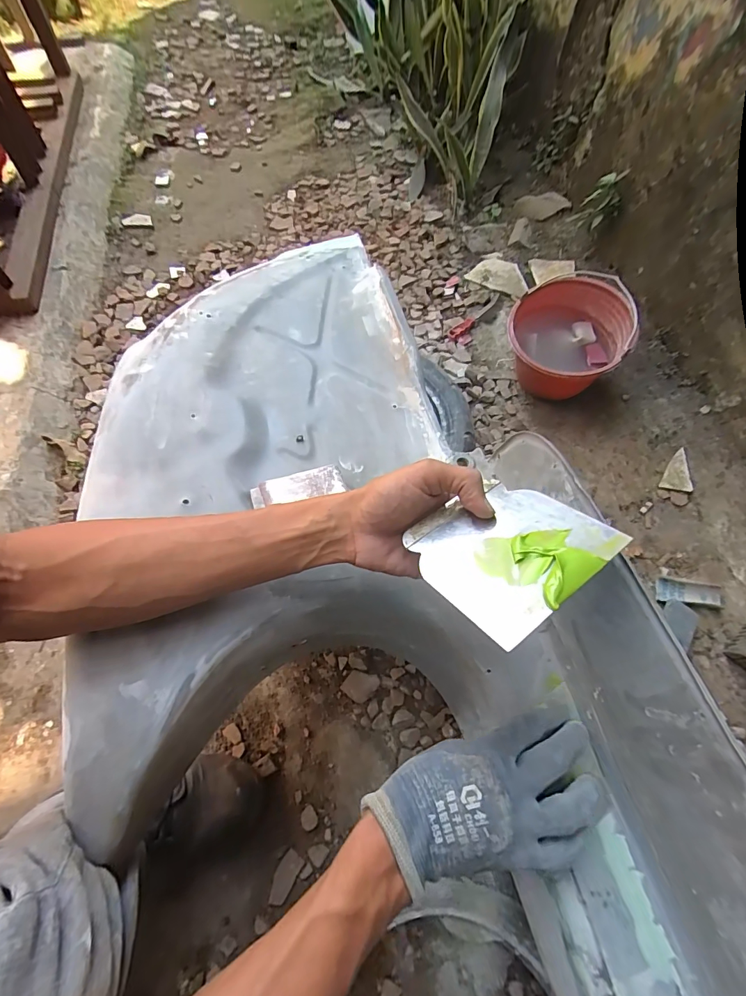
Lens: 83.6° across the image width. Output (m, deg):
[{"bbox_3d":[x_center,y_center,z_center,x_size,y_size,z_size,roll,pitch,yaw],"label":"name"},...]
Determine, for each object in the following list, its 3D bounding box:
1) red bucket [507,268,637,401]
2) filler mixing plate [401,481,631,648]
[{"bbox_3d":[0.411,-0.341,0.923,0.228,0.196,0.231,1,64,-2],"label":"red bucket"},{"bbox_3d":[0.091,0.033,0.297,0.115,0.007,0.114,-33,41,-20],"label":"filler mixing plate"}]

